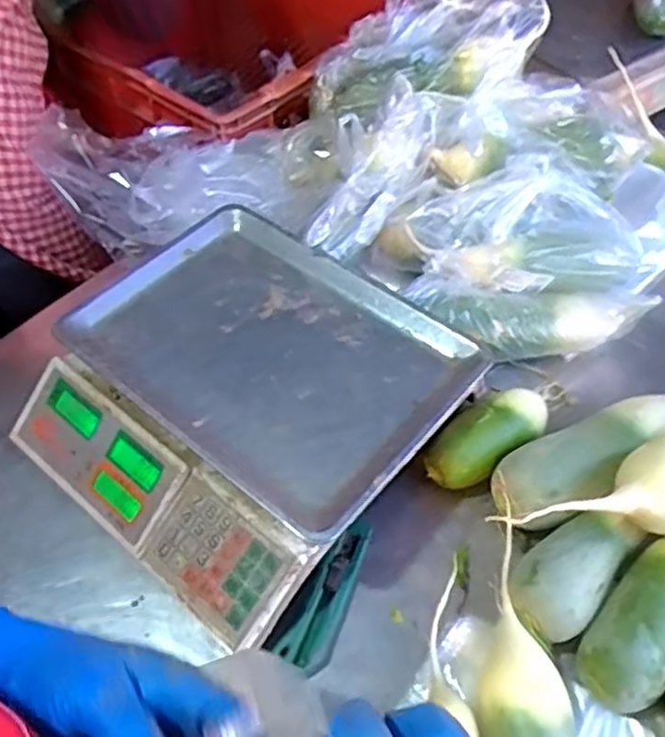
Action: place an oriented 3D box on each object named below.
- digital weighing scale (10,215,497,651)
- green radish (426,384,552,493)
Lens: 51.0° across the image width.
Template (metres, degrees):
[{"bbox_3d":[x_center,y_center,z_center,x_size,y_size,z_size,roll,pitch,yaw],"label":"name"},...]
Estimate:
[{"bbox_3d":[-0.082,0.022,0.632,0.325,0.088,0.316,34,62,26],"label":"digital weighing scale"},{"bbox_3d":[0.142,0.070,0.641,0.127,0.067,0.053,-33,57,-20],"label":"green radish"}]

